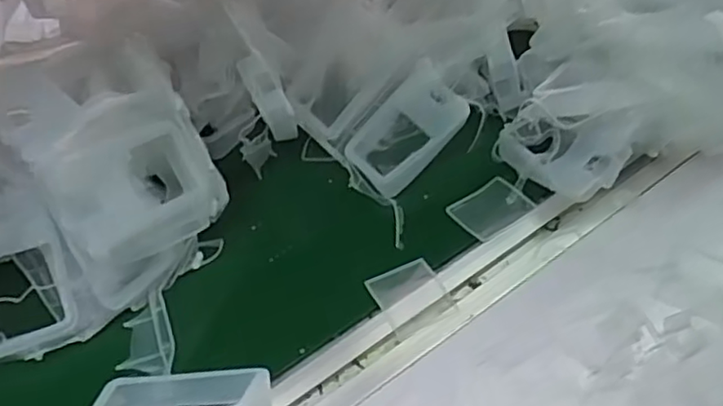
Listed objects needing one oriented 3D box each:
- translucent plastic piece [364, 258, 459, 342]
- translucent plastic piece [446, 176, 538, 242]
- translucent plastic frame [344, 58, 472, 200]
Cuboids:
[{"bbox_3d":[0.033,0.061,0.423,0.046,0.005,0.051,-17,46,-17],"label":"translucent plastic piece"},{"bbox_3d":[0.095,0.004,0.477,0.052,0.005,0.042,-29,54,-21],"label":"translucent plastic piece"},{"bbox_3d":[0.037,-0.058,0.504,0.058,0.011,0.101,40,85,22],"label":"translucent plastic frame"}]

